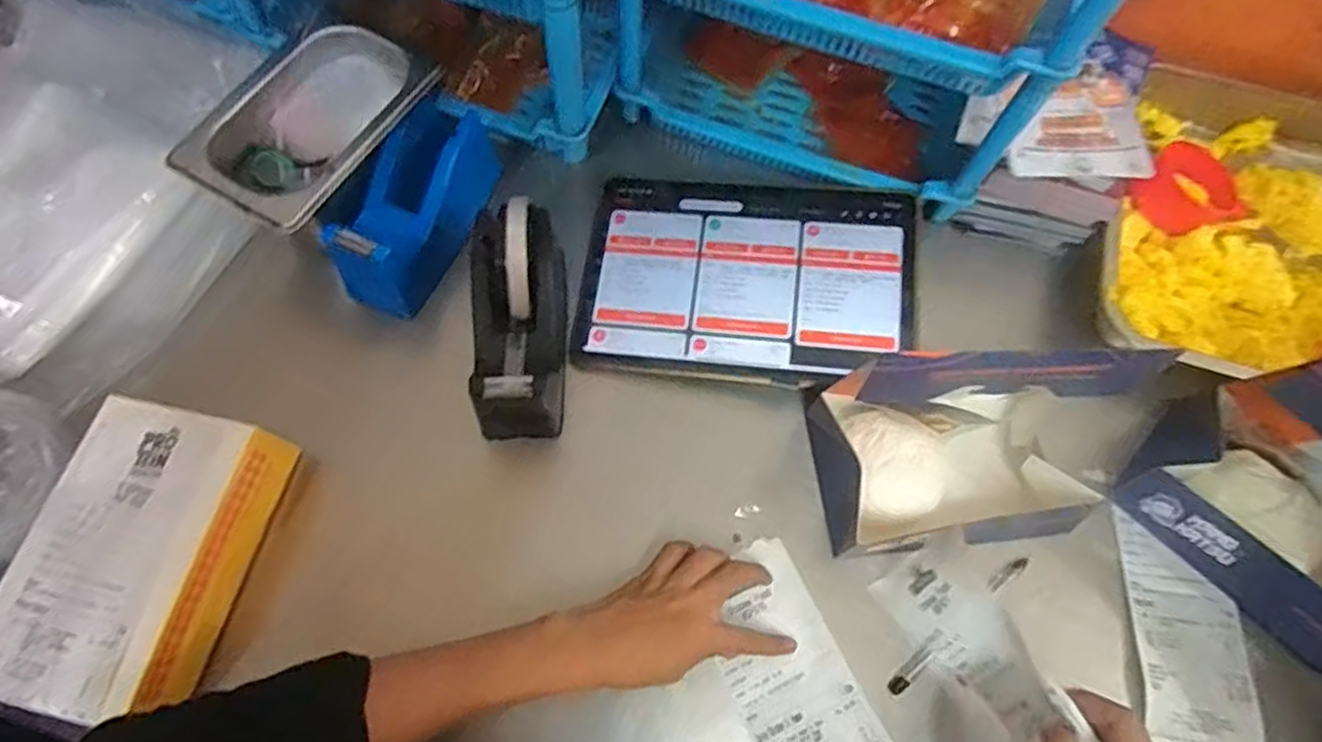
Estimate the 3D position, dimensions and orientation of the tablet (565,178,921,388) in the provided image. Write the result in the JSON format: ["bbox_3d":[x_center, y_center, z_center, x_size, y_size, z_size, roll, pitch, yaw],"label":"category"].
[{"bbox_3d":[0.069,-0.072,0.546,0.248,0.010,0.164,5,71,8],"label":"tablet"}]

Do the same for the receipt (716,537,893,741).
[{"bbox_3d":[0.091,0.213,0.453,0.077,0.007,0.193,-24,66,-10],"label":"receipt"}]

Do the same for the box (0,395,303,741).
[{"bbox_3d":[-0.318,0.113,0.427,0.110,0.051,0.175,12,69,2],"label":"box"}]

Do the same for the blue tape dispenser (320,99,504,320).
[{"bbox_3d":[-0.188,-0.126,0.545,0.065,0.077,0.159,26,70,8],"label":"blue tape dispenser"}]

